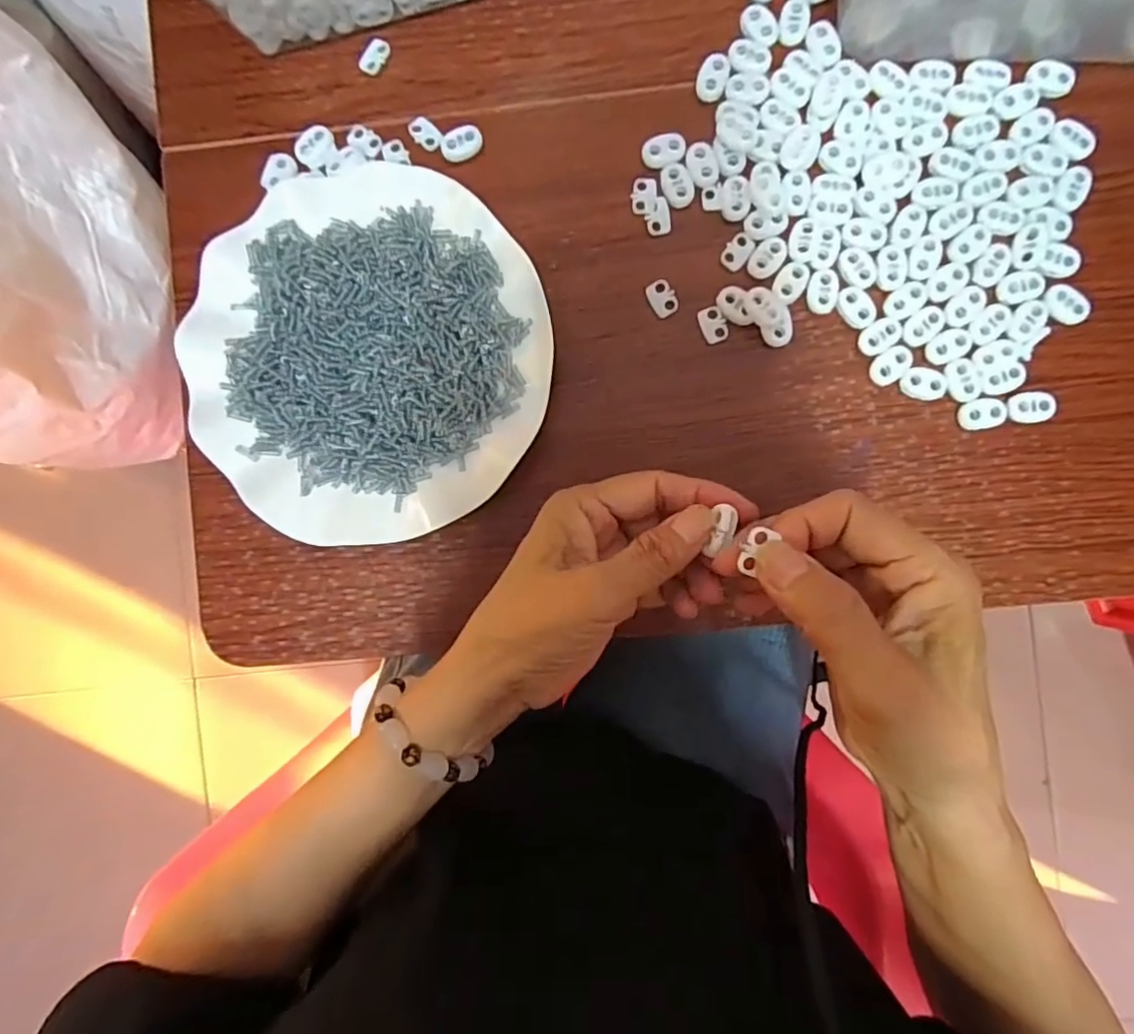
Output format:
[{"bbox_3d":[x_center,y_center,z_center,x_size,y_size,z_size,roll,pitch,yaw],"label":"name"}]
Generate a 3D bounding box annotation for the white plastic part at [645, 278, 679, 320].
[{"bbox_3d":[0.050,-0.116,0.309,0.014,0.004,0.019,-30,89,2],"label":"white plastic part"}]

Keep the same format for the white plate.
[{"bbox_3d":[-0.101,-0.083,0.309,0.180,0.033,0.183,0,90,3],"label":"white plate"}]

